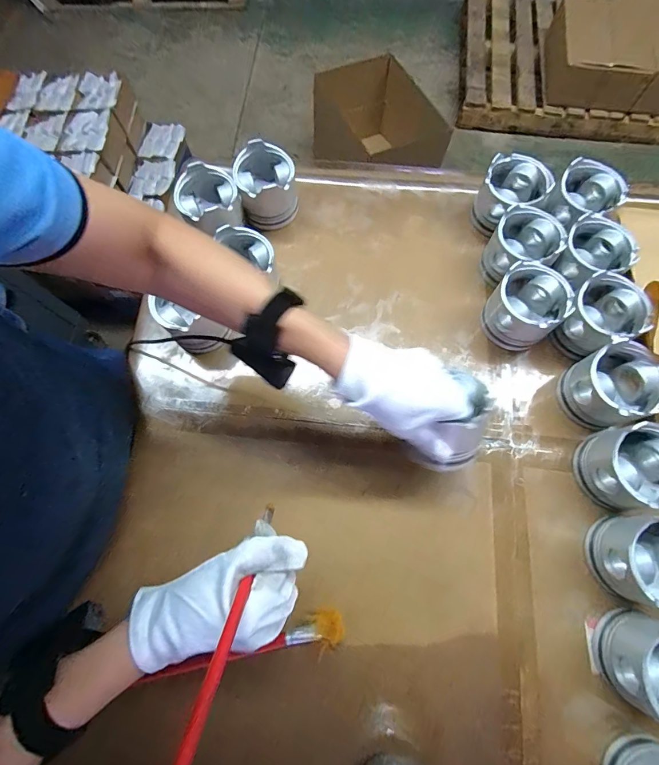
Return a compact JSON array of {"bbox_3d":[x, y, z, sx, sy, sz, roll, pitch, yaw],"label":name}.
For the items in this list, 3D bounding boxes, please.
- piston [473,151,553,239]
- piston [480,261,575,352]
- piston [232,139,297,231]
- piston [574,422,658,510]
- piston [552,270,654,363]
[{"bbox_3d":[0.271,-0.278,0.583,0.091,0.088,0.090,32,74,12],"label":"piston"},{"bbox_3d":[0.268,-0.104,0.521,0.086,0.086,0.088,-1,70,1],"label":"piston"},{"bbox_3d":[-0.098,-0.303,0.598,0.091,0.084,0.105,-9,70,-2],"label":"piston"},{"bbox_3d":[0.357,0.102,0.447,0.092,0.089,0.089,-1,70,1],"label":"piston"},{"bbox_3d":[0.359,-0.083,0.514,0.097,0.081,0.090,-41,74,-12],"label":"piston"}]

